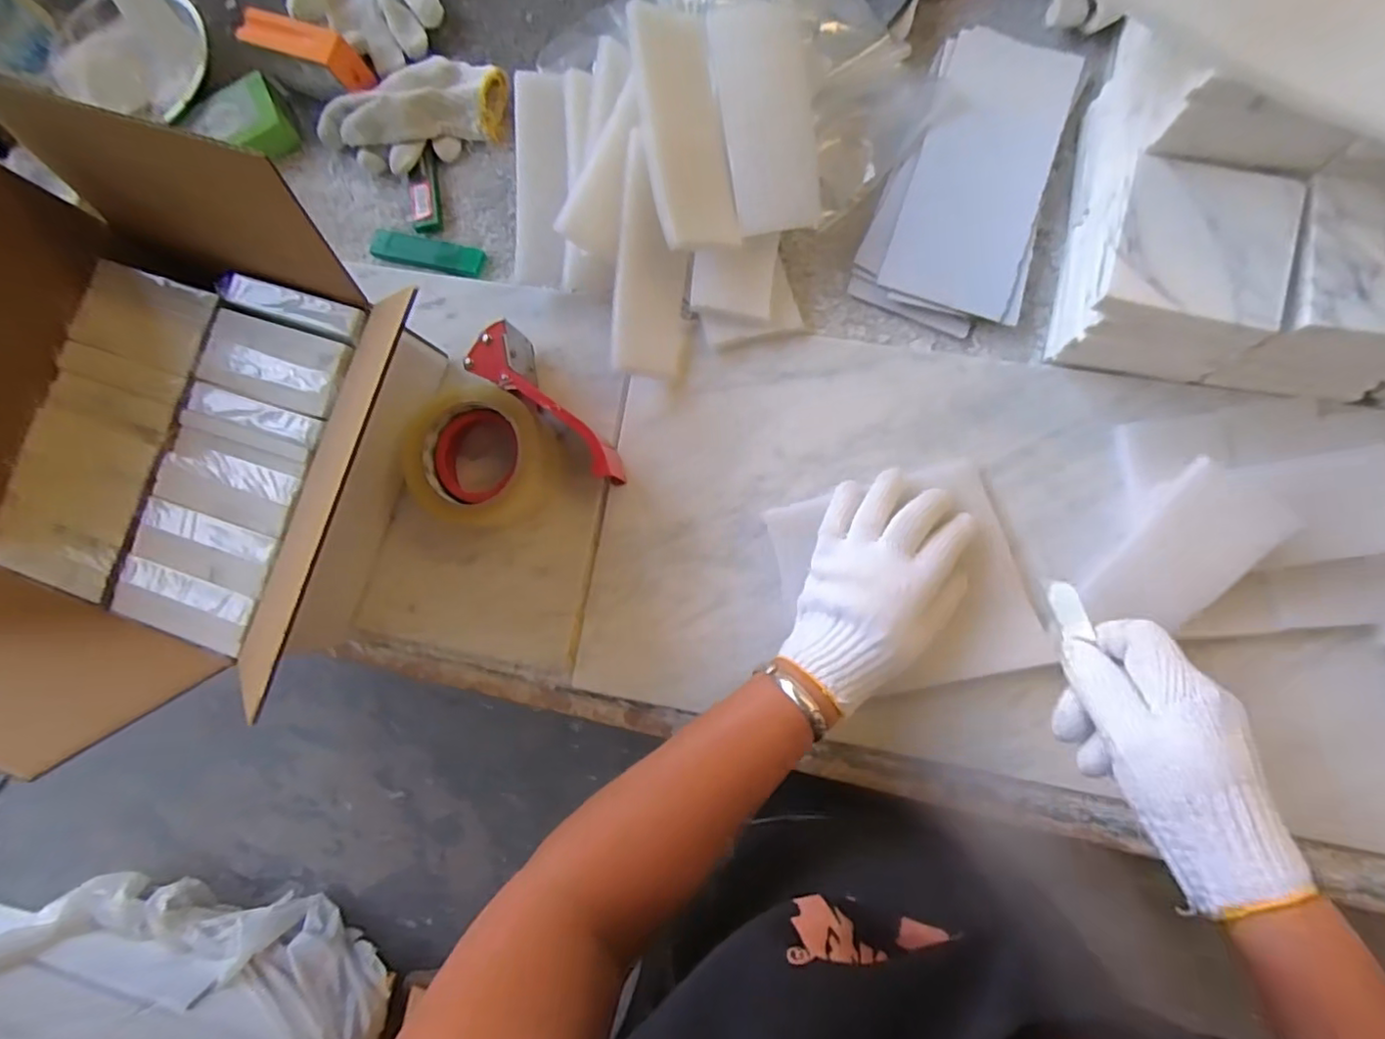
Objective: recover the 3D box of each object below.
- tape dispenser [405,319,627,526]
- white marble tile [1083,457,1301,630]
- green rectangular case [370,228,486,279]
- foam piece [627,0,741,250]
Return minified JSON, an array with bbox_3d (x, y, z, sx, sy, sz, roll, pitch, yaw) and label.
[{"bbox_3d":[-0.150,-0.053,0.478,0.144,0.060,0.135,-34,82,2],"label":"tape dispenser"},{"bbox_3d":[0.323,0.026,0.410,0.062,0.005,0.118,43,113,27],"label":"white marble tile"},{"bbox_3d":[-0.228,-0.229,0.533,0.103,0.007,0.028,14,85,5],"label":"green rectangular case"},{"bbox_3d":[-0.005,-0.285,0.451,0.065,0.013,0.165,-10,95,-25],"label":"foam piece"}]

